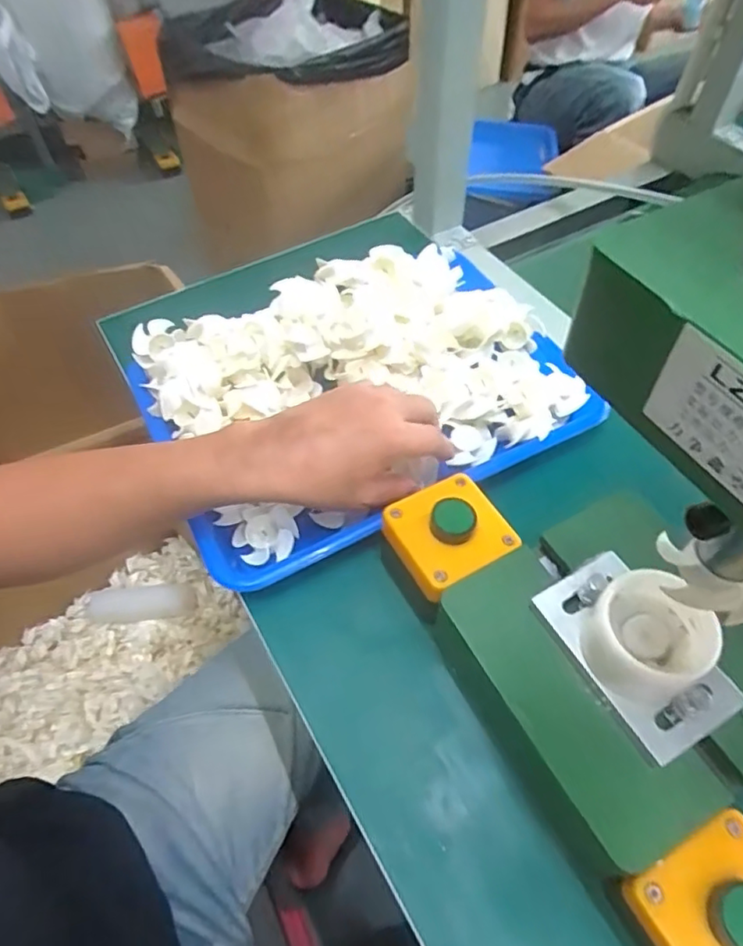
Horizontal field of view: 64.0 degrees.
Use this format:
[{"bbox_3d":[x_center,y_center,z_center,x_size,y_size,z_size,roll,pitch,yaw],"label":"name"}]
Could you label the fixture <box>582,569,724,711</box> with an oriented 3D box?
[{"bbox_3d":[0.143,0.085,0.306,0.064,0.045,0.053,-19,57,-12],"label":"fixture"}]

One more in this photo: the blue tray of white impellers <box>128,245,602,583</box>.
[{"bbox_3d":[-0.008,-0.075,0.475,0.321,0.058,0.241,-23,57,-14],"label":"blue tray of white impellers"}]

